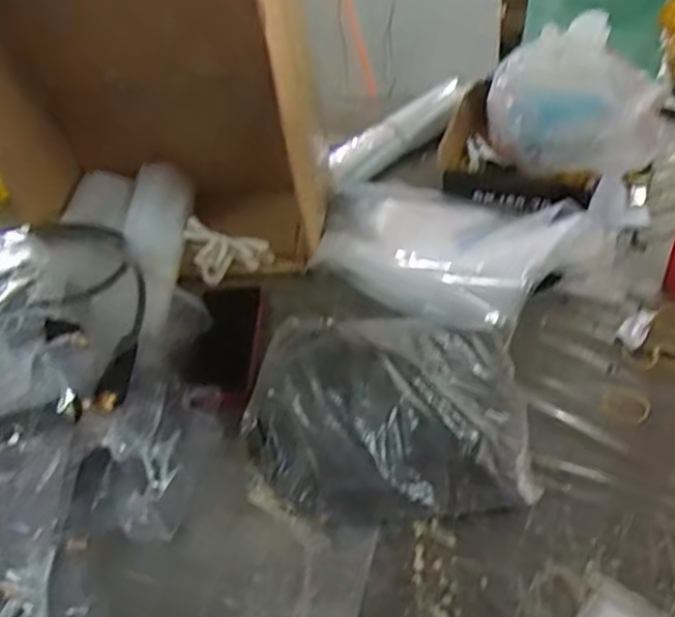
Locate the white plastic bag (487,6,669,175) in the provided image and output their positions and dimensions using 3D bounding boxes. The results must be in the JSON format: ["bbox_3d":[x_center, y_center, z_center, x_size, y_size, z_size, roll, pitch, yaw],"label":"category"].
[{"bbox_3d":[0.290,-0.250,0.868,0.162,0.120,0.189,-12,47,-5],"label":"white plastic bag"}]

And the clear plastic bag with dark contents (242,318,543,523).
[{"bbox_3d":[0.043,0.083,0.665,0.254,0.054,0.218,-3,47,4],"label":"clear plastic bag with dark contents"}]

